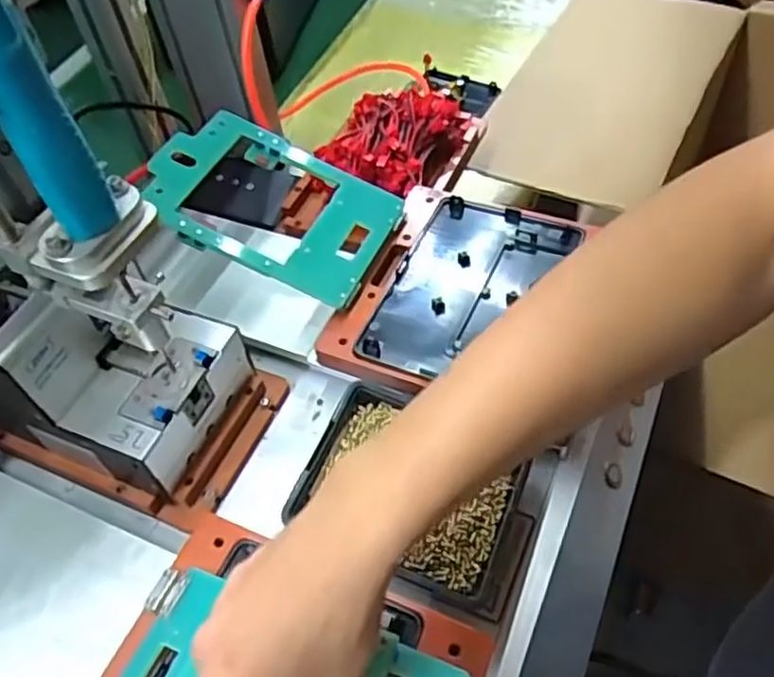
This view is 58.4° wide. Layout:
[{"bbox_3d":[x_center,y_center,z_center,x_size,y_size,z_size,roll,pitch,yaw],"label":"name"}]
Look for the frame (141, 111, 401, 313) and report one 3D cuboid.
[{"bbox_3d":[-0.099,-0.115,0.583,0.205,0.015,0.131,26,58,5],"label":"frame"}]

